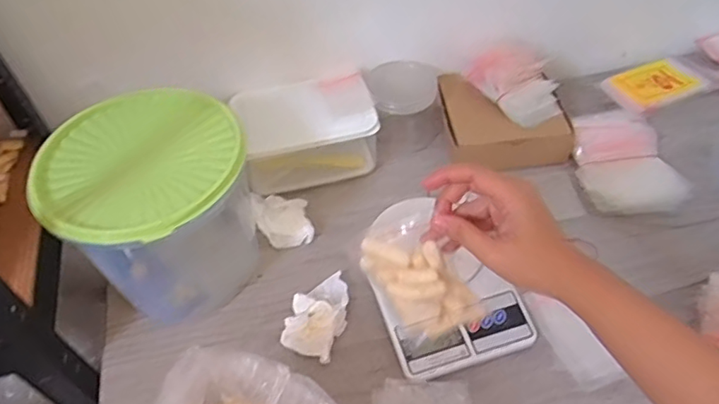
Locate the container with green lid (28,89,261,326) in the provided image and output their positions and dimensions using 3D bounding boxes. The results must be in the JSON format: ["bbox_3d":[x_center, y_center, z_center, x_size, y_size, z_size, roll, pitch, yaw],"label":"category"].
[{"bbox_3d":[-0.215,0.012,0.623,0.201,0.192,0.219,-16,50,-10],"label":"container with green lid"}]

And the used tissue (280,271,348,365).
[{"bbox_3d":[-0.045,0.126,0.624,0.060,0.020,0.099,15,52,16],"label":"used tissue"}]

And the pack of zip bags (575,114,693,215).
[{"bbox_3d":[0.351,-0.053,0.723,0.135,0.042,0.152,-5,49,0],"label":"pack of zip bags"}]

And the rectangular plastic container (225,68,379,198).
[{"bbox_3d":[-0.068,-0.091,0.742,0.177,0.093,0.107,-12,50,-6],"label":"rectangular plastic container"}]

